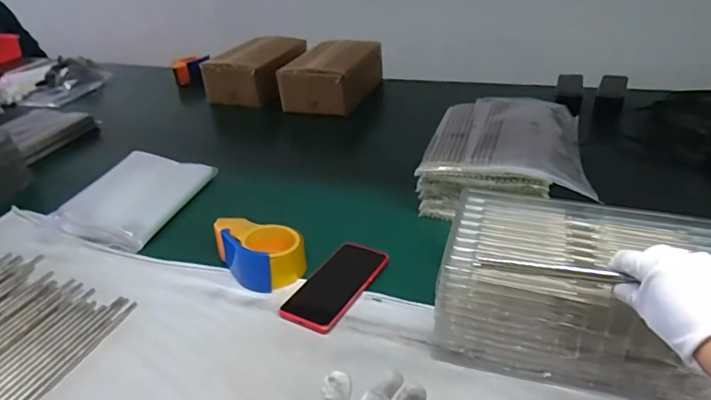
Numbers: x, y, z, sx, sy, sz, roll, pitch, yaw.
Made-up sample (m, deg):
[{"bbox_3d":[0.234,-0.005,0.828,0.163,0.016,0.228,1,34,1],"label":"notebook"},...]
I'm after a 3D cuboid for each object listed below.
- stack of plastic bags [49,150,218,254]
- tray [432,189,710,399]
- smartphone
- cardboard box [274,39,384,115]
[{"bbox_3d":[-0.388,-0.012,0.892,0.159,0.052,0.247,5,34,15],"label":"stack of plastic bags"},{"bbox_3d":[0.241,0.091,0.547,0.266,0.114,0.192,8,37,20],"label":"tray"},{"bbox_3d":[-0.026,0.113,0.677,0.077,0.009,0.161,15,38,29],"label":"smartphone"},{"bbox_3d":[-0.053,-0.313,1.231,0.173,0.110,0.230,11,36,23],"label":"cardboard box"}]

